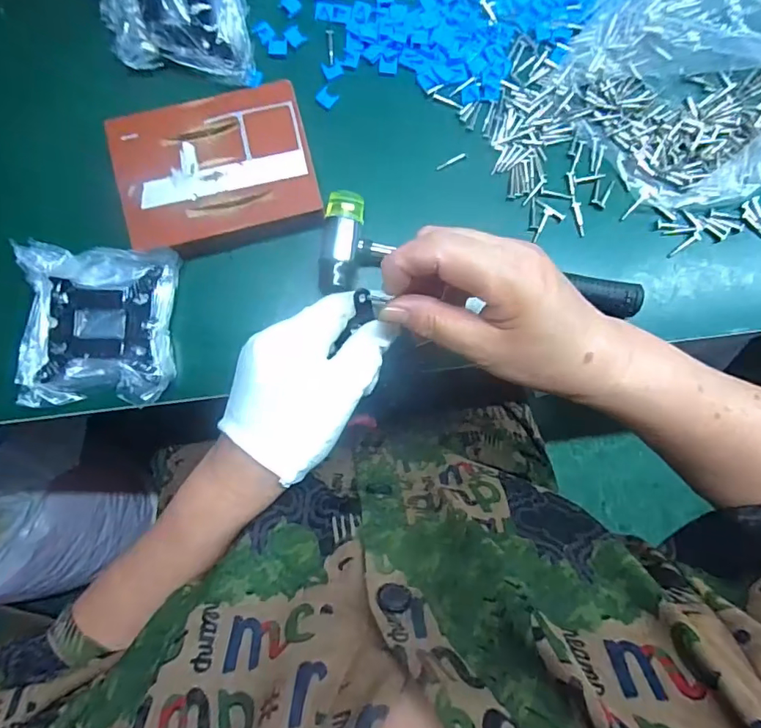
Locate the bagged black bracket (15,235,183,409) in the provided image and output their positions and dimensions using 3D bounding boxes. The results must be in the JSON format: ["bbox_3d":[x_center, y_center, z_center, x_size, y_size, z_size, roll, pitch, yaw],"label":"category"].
[{"bbox_3d":[-0.205,-0.026,0.356,0.102,0.034,0.114,4,82,5],"label":"bagged black bracket"}]

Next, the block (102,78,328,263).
[{"bbox_3d":[-0.119,-0.138,0.363,0.138,0.030,0.106,-11,81,3],"label":"block"}]

